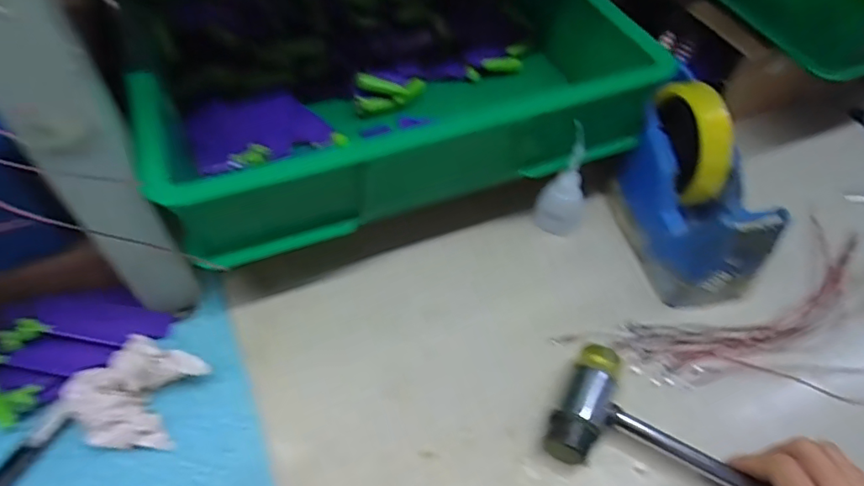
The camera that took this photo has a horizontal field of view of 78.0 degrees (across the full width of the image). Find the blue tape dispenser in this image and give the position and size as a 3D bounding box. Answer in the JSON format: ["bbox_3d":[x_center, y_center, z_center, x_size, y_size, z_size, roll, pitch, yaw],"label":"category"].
[{"bbox_3d":[0.212,-0.041,0.430,0.072,0.112,0.149,-10,56,-11],"label":"blue tape dispenser"}]

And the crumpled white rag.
[{"bbox_3d":[-0.198,0.102,0.358,0.071,0.034,0.067,15,55,6],"label":"crumpled white rag"}]

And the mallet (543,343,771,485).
[{"bbox_3d":[0.206,0.156,0.332,0.262,0.034,0.077,26,57,13],"label":"mallet"}]

